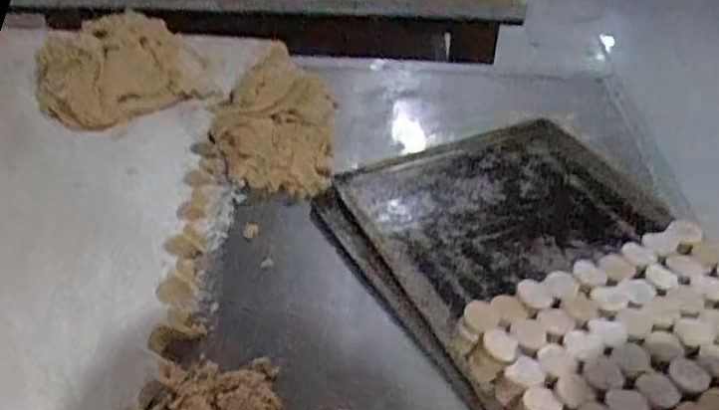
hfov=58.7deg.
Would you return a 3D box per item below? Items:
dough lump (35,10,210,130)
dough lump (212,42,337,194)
[{"bbox_3d":[-0.302,-0.172,0.830,0.205,0.102,0.094,-22,45,-23],"label":"dough lump"},{"bbox_3d":[-0.111,-0.152,0.880,0.155,0.059,0.336,0,41,0],"label":"dough lump"}]

